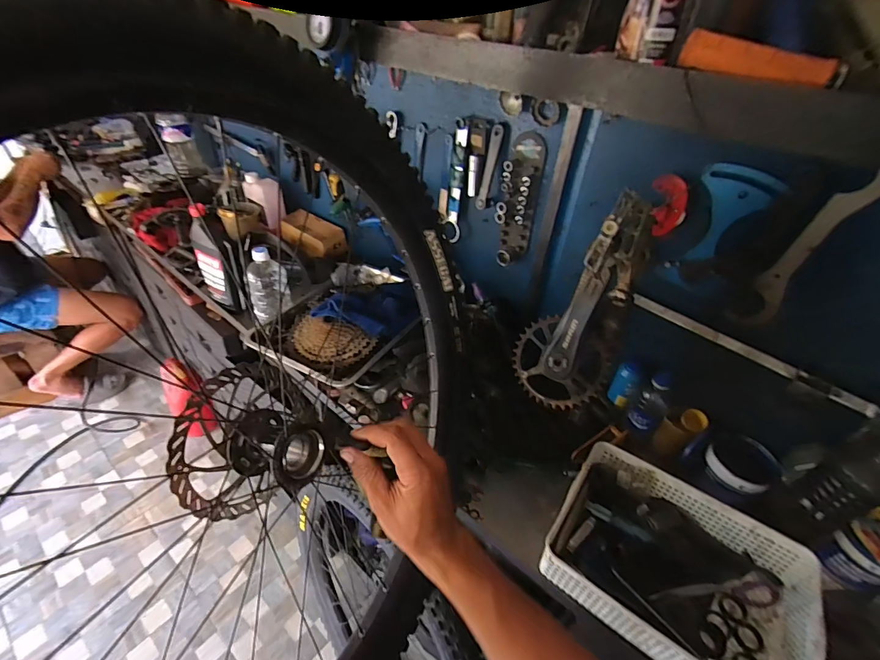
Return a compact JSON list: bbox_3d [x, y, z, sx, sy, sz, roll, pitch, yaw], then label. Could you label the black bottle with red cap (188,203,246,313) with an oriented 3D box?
[{"bbox_3d":[-0.541,-0.163,1.013,0.060,0.237,0.110,-30,51,-35],"label":"black bottle with red cap"}]

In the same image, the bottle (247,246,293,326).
[{"bbox_3d":[-0.389,-0.097,0.951,0.092,0.168,0.082,-13,43,-21],"label":"bottle"}]

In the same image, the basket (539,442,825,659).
[{"bbox_3d":[0.339,0.345,0.619,0.329,0.083,0.252,29,45,27],"label":"basket"}]

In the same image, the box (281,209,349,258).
[{"bbox_3d":[-0.397,-0.298,1.295,0.225,0.076,0.098,28,45,26],"label":"box"}]

